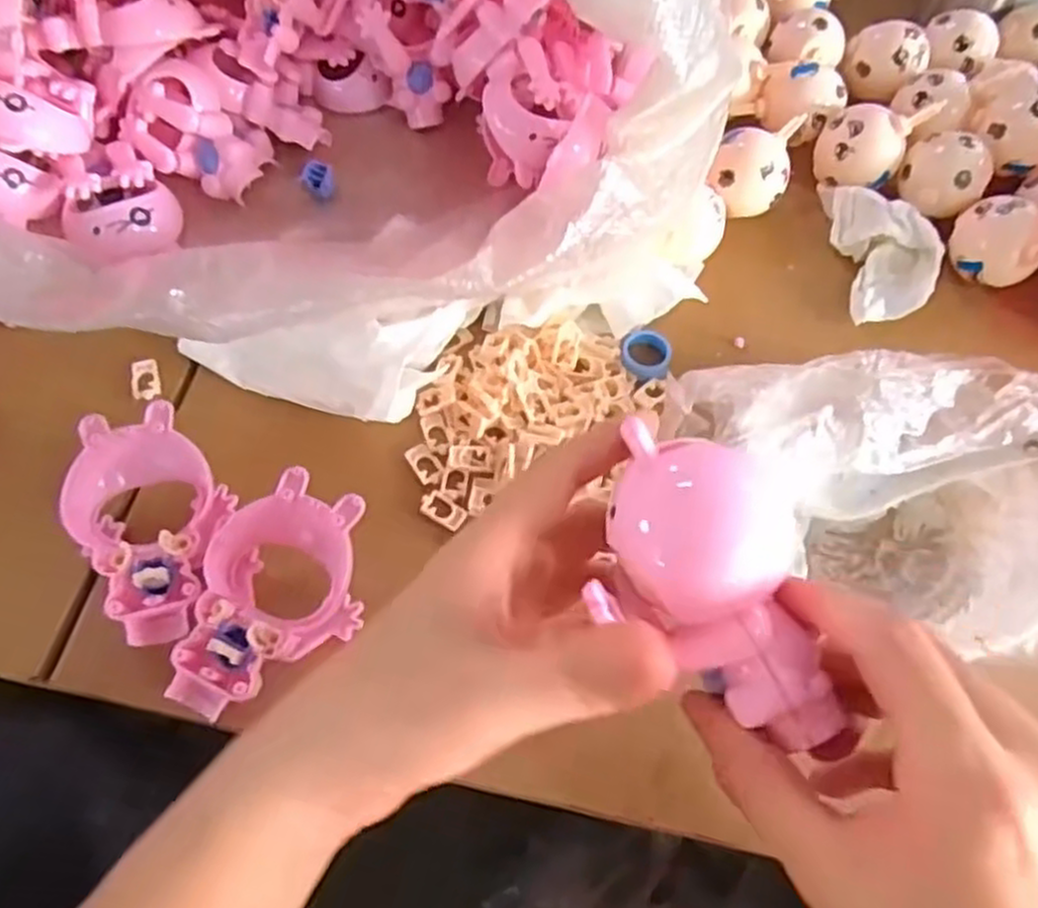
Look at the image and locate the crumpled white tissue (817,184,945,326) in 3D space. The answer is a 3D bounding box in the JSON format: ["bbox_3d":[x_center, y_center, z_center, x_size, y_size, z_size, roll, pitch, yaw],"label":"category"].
[{"bbox_3d":[0.210,-0.122,0.454,0.050,0.035,0.096,-3,63,-5],"label":"crumpled white tissue"}]

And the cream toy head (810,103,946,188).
[{"bbox_3d":[0.204,-0.176,0.462,0.054,0.044,0.039,18,63,6],"label":"cream toy head"}]

